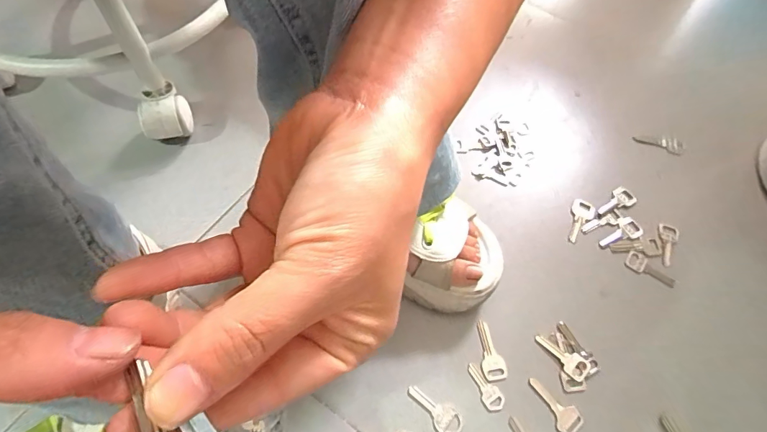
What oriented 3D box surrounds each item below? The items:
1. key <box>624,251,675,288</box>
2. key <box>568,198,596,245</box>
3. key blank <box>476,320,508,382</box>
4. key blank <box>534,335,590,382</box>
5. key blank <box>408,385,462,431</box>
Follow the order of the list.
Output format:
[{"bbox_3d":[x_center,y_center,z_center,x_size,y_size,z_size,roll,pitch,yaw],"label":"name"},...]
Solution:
[{"bbox_3d":[0.268,0.056,0.429,0.049,0.004,0.021,40,66,17],"label":"key"},{"bbox_3d":[0.209,0.006,0.453,0.022,0.004,0.056,22,62,9],"label":"key"},{"bbox_3d":[0.097,0.122,0.386,0.021,0.004,0.053,-4,61,-5],"label":"key blank"},{"bbox_3d":[0.161,0.125,0.385,0.050,0.005,0.022,38,66,17],"label":"key blank"},{"bbox_3d":[0.044,0.163,0.360,0.052,0.004,0.023,42,67,18],"label":"key blank"}]

